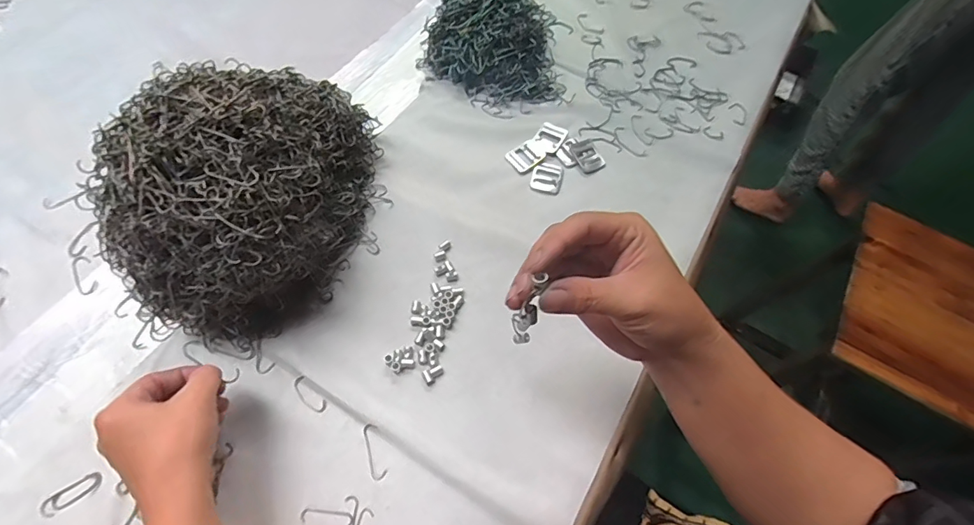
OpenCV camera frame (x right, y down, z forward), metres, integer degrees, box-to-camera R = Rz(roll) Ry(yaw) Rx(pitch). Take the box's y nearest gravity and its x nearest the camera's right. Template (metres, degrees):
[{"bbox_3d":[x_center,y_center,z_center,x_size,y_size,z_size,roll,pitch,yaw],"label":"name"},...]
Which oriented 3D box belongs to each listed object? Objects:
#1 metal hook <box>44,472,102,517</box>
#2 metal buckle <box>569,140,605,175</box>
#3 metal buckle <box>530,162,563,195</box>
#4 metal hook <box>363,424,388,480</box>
[{"bbox_3d":[-0.327,0.183,0.377,0.040,0.004,0.016,-32,67,-27],"label":"metal hook"},{"bbox_3d":[0.118,-0.125,0.557,0.034,0.004,0.044,-22,65,-13],"label":"metal buckle"},{"bbox_3d":[0.068,-0.097,0.543,0.034,0.004,0.042,14,63,5],"label":"metal buckle"},{"bbox_3d":[-0.095,0.158,0.400,0.013,0.004,0.045,-17,64,-11],"label":"metal hook"}]

